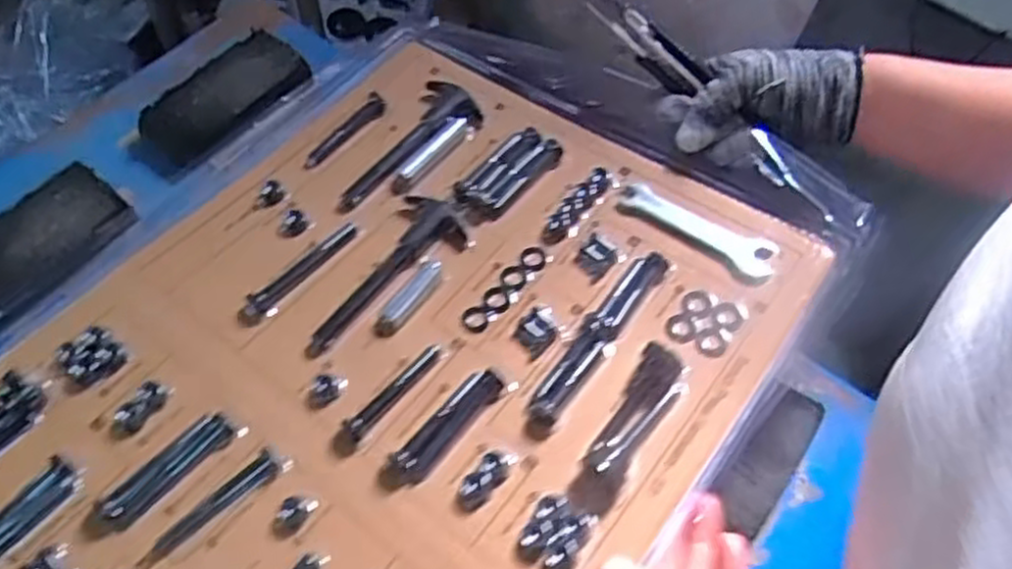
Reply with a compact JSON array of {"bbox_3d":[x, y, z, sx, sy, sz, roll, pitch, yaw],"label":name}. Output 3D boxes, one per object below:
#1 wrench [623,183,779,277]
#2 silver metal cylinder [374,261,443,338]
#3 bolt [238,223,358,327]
[{"bbox_3d":[0.130,-0.038,0.521,0.106,0.004,0.027,31,63,14],"label":"wrench"},{"bbox_3d":[-0.064,0.008,0.504,0.014,0.008,0.061,35,64,16],"label":"silver metal cylinder"},{"bbox_3d":[-0.138,-0.011,0.512,0.018,0.012,0.099,33,64,15],"label":"bolt"}]

